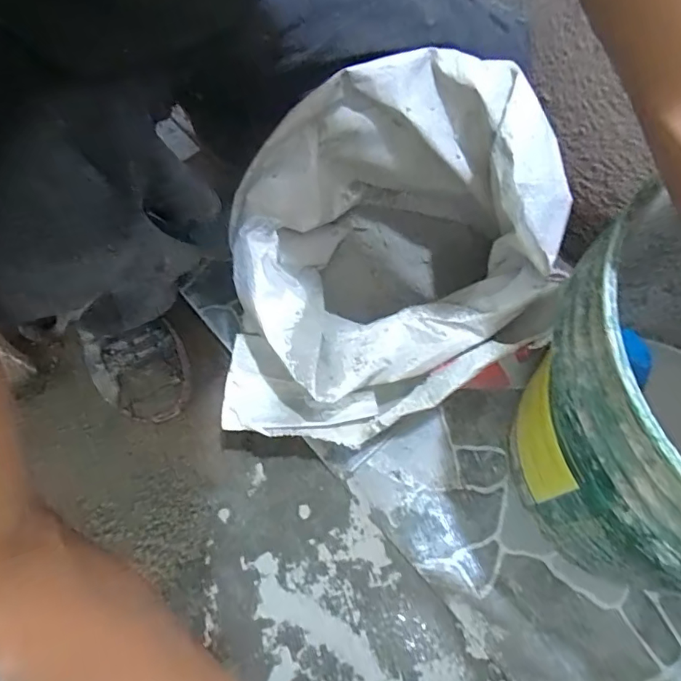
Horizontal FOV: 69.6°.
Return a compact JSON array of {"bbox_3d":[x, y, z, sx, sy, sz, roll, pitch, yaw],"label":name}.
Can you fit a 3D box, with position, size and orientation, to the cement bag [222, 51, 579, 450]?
[{"bbox_3d":[0.028,-0.071,0.495,0.338,0.263,0.272,-18,66,-7],"label":"cement bag"}]

